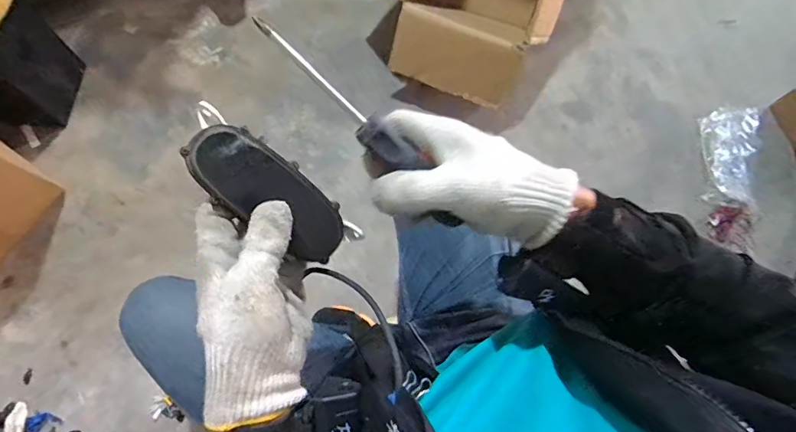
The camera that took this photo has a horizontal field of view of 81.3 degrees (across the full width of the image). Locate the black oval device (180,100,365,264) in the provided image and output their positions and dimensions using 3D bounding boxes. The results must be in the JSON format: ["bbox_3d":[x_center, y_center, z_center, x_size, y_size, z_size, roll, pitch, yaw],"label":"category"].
[{"bbox_3d":[-0.097,-0.018,0.354,0.149,0.020,0.055,40,72,-17],"label":"black oval device"}]

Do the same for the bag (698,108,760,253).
[{"bbox_3d":[0.773,-0.091,1.075,0.110,0.038,0.318,2,85,-2],"label":"bag"}]

